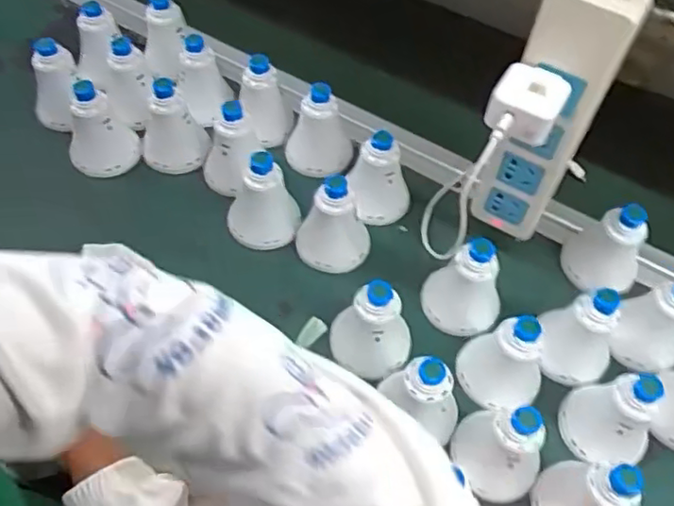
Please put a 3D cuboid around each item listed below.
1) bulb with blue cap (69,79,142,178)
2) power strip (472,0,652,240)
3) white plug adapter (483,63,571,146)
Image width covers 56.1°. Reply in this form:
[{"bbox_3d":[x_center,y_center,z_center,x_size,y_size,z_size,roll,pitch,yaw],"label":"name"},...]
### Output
[{"bbox_3d":[-0.224,-0.119,0.590,0.063,0.083,0.056,-19,59,-15],"label":"bulb with blue cap"},{"bbox_3d":[0.149,-0.089,0.461,0.056,0.220,0.027,27,59,14],"label":"power strip"},{"bbox_3d":[0.122,-0.095,0.405,0.042,0.026,0.042,26,58,14],"label":"white plug adapter"}]

